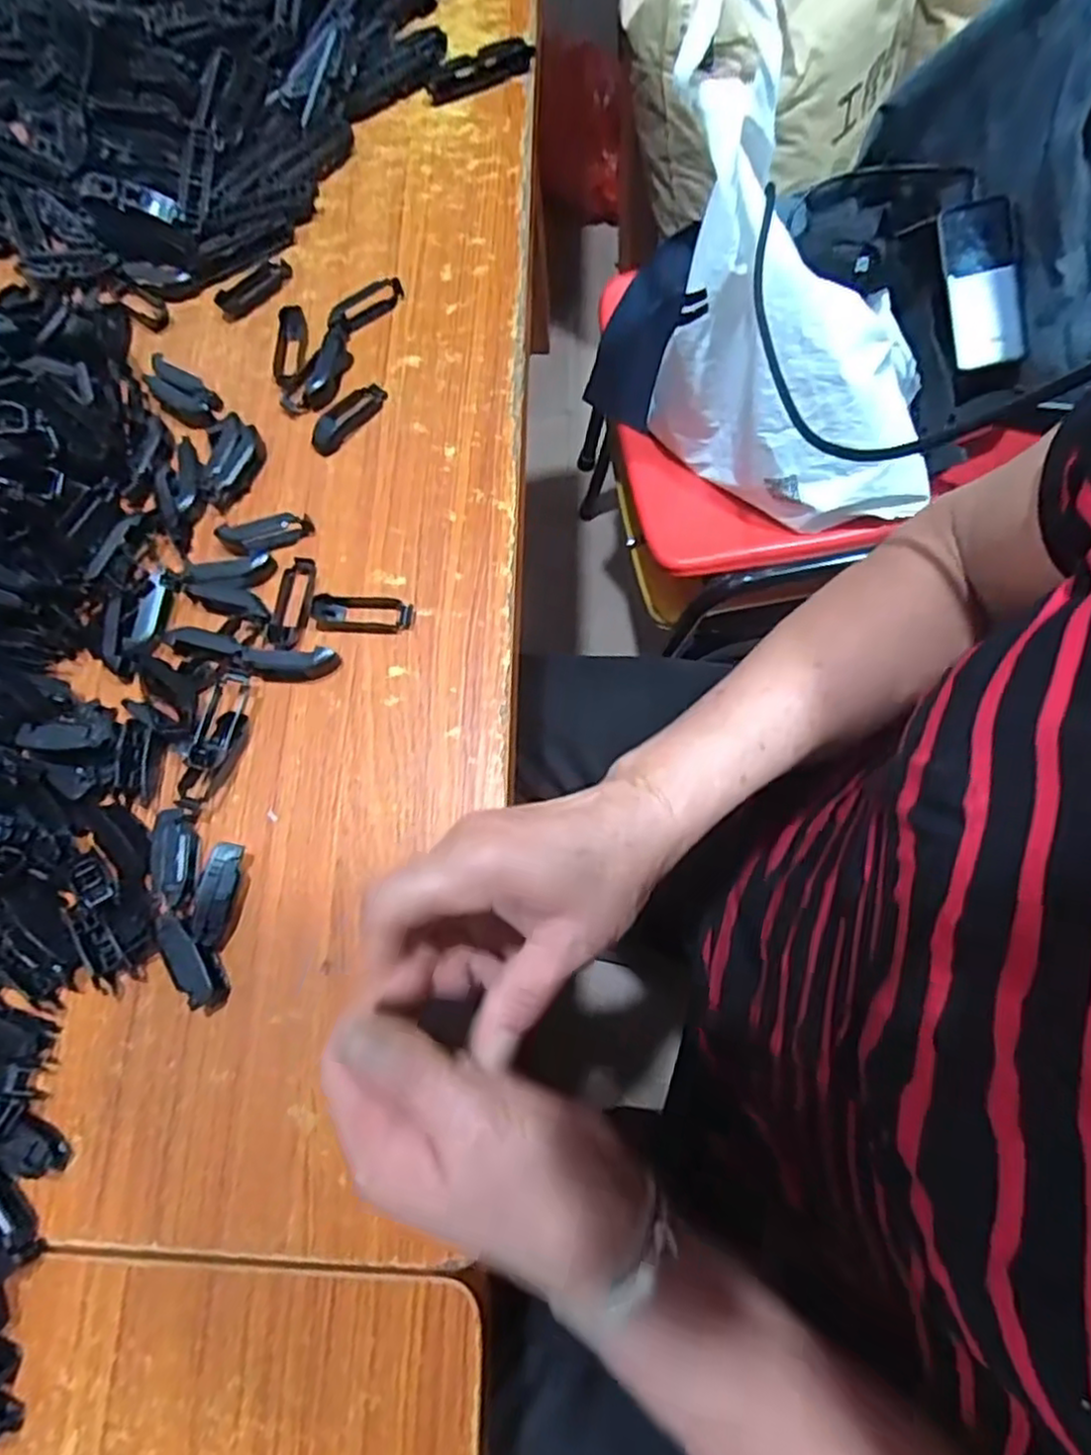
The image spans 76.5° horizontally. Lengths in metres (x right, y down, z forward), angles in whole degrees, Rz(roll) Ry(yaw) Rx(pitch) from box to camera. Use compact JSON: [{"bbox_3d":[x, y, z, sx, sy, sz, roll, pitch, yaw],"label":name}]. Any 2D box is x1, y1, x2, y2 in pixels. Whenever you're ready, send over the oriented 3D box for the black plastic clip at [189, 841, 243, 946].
[{"bbox_3d":[-0.163,0.083,0.347,0.017,0.018,0.048,4,73,5],"label":"black plastic clip"}]

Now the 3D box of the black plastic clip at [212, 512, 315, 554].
[{"bbox_3d":[-0.165,-0.114,0.408,0.054,0.012,0.017,-12,72,0],"label":"black plastic clip"}]

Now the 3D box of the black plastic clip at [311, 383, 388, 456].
[{"bbox_3d":[-0.121,-0.194,0.430,0.020,0.011,0.058,40,80,14],"label":"black plastic clip"}]

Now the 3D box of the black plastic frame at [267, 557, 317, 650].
[{"bbox_3d":[-0.145,-0.071,0.398,0.021,0.010,0.058,8,74,7],"label":"black plastic frame"}]

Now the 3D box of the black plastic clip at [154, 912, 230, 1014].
[{"bbox_3d":[-0.172,0.113,0.338,0.021,0.016,0.049,-42,75,-9],"label":"black plastic clip"}]

